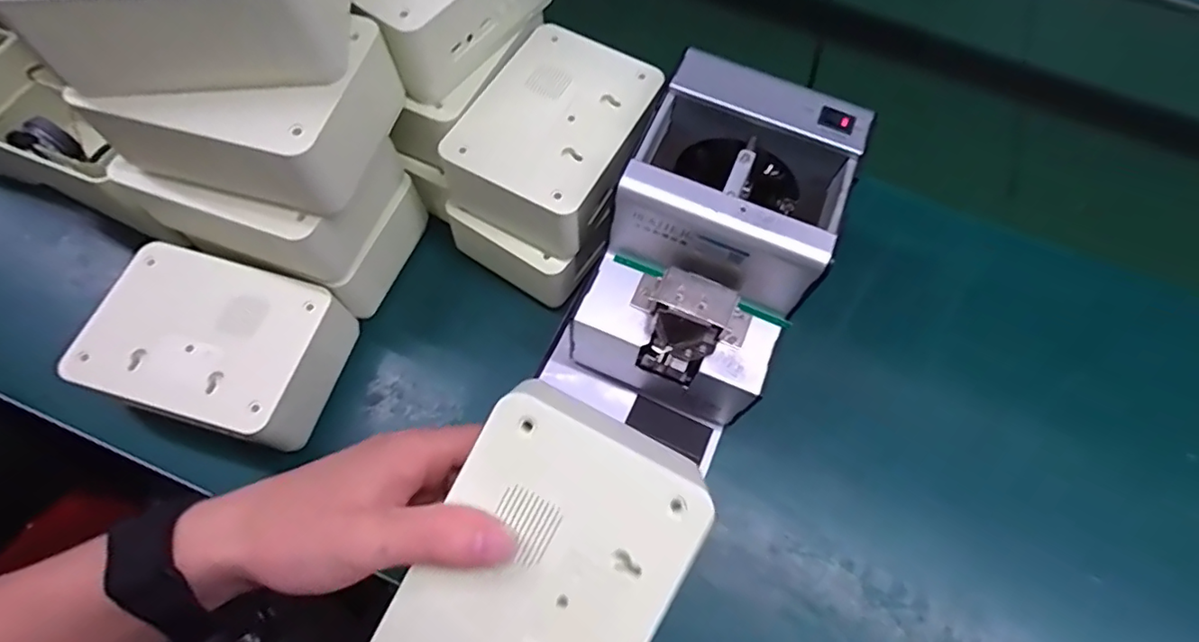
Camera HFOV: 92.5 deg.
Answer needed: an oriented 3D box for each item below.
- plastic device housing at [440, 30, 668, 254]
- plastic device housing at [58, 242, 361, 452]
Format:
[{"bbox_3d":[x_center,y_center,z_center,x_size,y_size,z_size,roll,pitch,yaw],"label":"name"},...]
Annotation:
[{"bbox_3d":[-0.029,-0.127,0.402,0.109,0.051,0.141,26,67,8],"label":"plastic device housing"},{"bbox_3d":[-0.257,0.021,0.396,0.145,0.065,0.103,15,65,4],"label":"plastic device housing"}]

